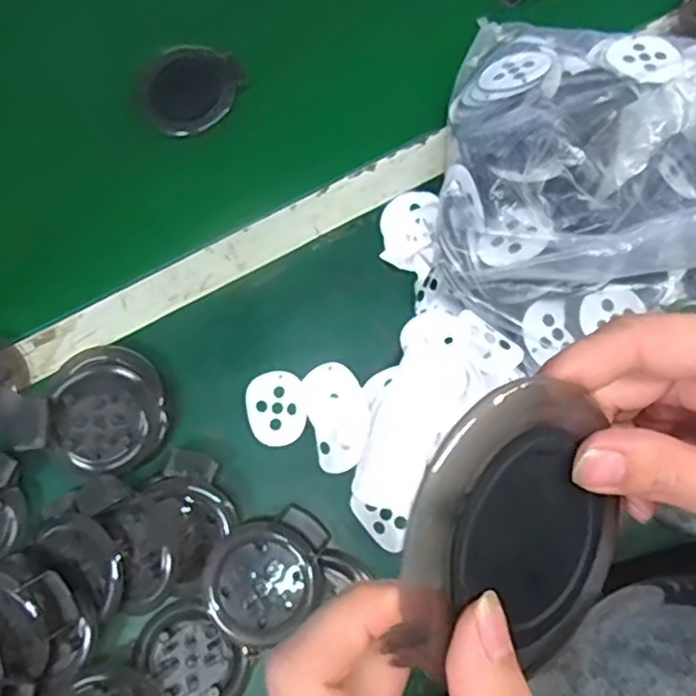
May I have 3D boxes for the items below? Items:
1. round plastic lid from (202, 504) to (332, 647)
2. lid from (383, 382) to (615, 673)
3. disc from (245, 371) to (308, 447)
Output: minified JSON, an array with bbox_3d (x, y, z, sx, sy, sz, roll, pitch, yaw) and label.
[{"bbox_3d":[-0.060,0.177,0.517,0.103,0.019,0.084,-38,80,-7],"label":"round plastic lid"},{"bbox_3d":[0.053,0.051,0.189,0.089,0.008,0.080,20,85,-35],"label":"lid"},{"bbox_3d":[-0.060,0.051,0.560,0.050,0.004,0.062,-15,78,-3],"label":"disc"}]

